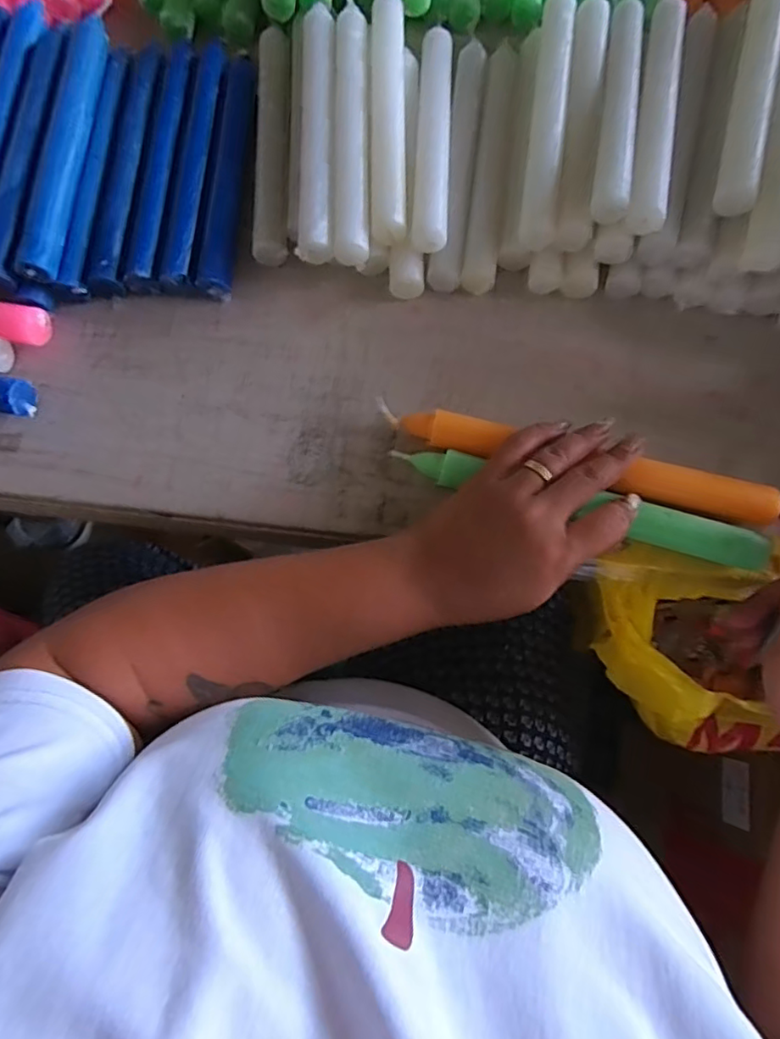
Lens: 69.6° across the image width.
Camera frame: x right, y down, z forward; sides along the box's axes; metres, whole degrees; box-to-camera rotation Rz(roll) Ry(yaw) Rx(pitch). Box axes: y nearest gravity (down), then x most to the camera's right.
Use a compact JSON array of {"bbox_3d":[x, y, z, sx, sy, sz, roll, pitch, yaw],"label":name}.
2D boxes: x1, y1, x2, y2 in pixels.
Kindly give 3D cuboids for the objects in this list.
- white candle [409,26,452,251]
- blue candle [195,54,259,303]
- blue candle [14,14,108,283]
[{"bbox_3d":[0.030,-0.266,0.376,0.022,0.017,0.196,3,79,1],"label":"white candle"},{"bbox_3d":[-0.108,-0.241,0.384,0.022,0.016,0.188,3,79,1],"label":"blue candle"},{"bbox_3d":[-0.215,-0.251,0.373,0.021,0.017,0.202,3,79,1],"label":"blue candle"}]

